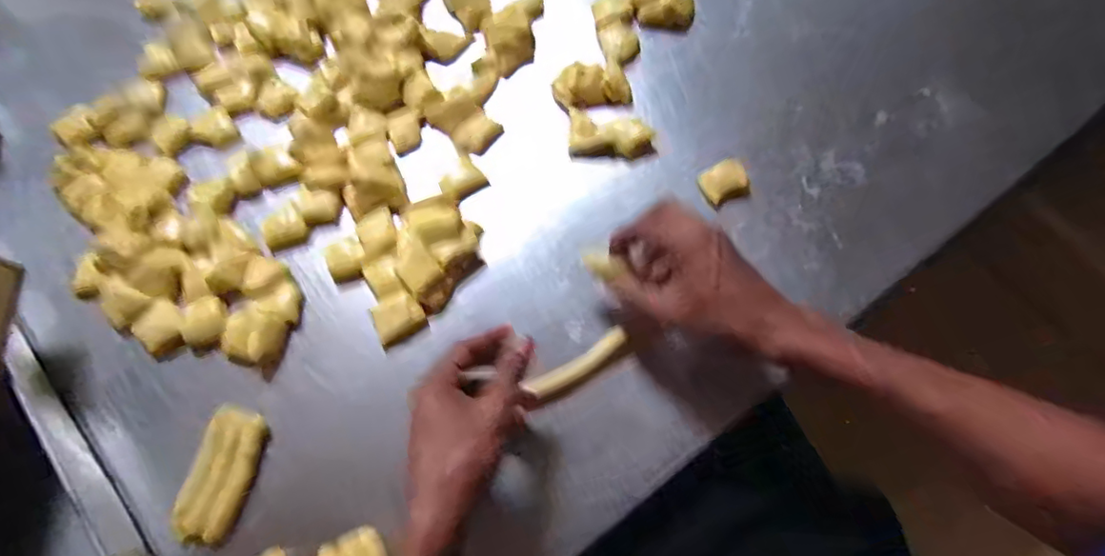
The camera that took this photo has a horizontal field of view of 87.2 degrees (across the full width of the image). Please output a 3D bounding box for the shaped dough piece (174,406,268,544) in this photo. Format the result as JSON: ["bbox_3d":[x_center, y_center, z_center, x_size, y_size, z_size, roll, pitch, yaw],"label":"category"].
[{"bbox_3d":[-0.267,0.157,0.466,0.044,0.020,0.100,10,70,6],"label":"shaped dough piece"}]

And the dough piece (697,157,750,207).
[{"bbox_3d":[0.160,-0.088,0.540,0.044,0.017,0.036,-24,70,-7],"label":"dough piece"}]

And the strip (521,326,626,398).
[{"bbox_3d":[0.023,0.072,0.488,0.090,0.009,0.021,-32,71,-7],"label":"strip"}]

